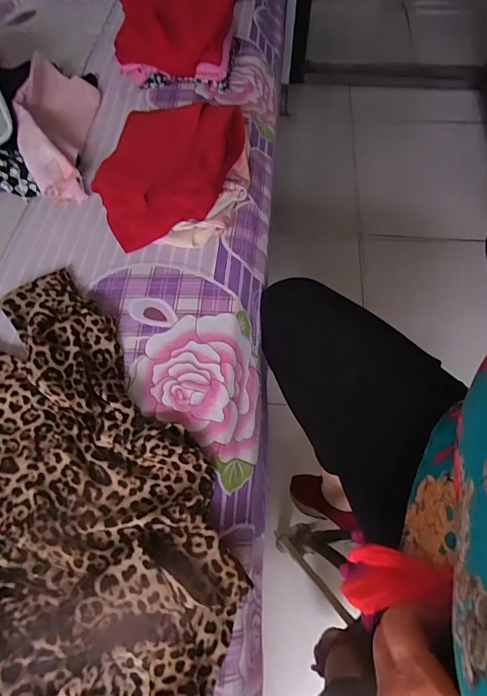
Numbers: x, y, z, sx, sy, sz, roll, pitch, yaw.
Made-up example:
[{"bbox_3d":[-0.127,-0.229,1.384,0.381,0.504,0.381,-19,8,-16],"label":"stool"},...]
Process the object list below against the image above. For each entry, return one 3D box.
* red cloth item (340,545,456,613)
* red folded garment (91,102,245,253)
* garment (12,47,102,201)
[{"bbox_3d":[0.114,0.181,0.322,0.018,0.106,0.045,13,59,-29],"label":"red cloth item"},{"bbox_3d":[-0.112,-0.257,0.602,0.173,0.089,0.228,14,65,8],"label":"red folded garment"},{"bbox_3d":[-0.305,-0.358,0.663,0.099,0.072,0.276,-4,63,-1],"label":"garment"}]

